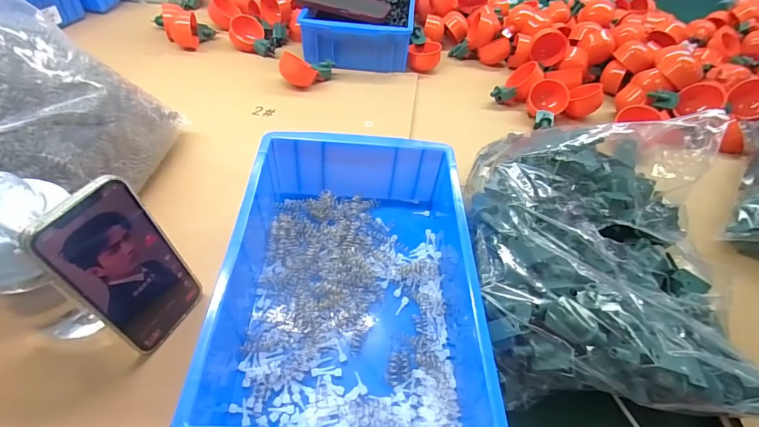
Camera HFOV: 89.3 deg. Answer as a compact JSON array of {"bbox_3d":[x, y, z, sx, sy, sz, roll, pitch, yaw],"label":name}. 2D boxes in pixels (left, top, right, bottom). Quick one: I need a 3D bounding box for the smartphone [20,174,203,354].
[{"bbox_3d":[-0.194,0.046,0.301,0.009,0.145,0.071,13,46,22],"label":"smartphone"}]

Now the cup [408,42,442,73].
[{"bbox_3d":[0.087,-0.306,0.740,0.060,0.033,0.071,9,48,3],"label":"cup"}]

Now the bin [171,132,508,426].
[{"bbox_3d":[-0.029,0.058,0.352,0.208,0.087,0.293,3,48,-3],"label":"bin"}]

